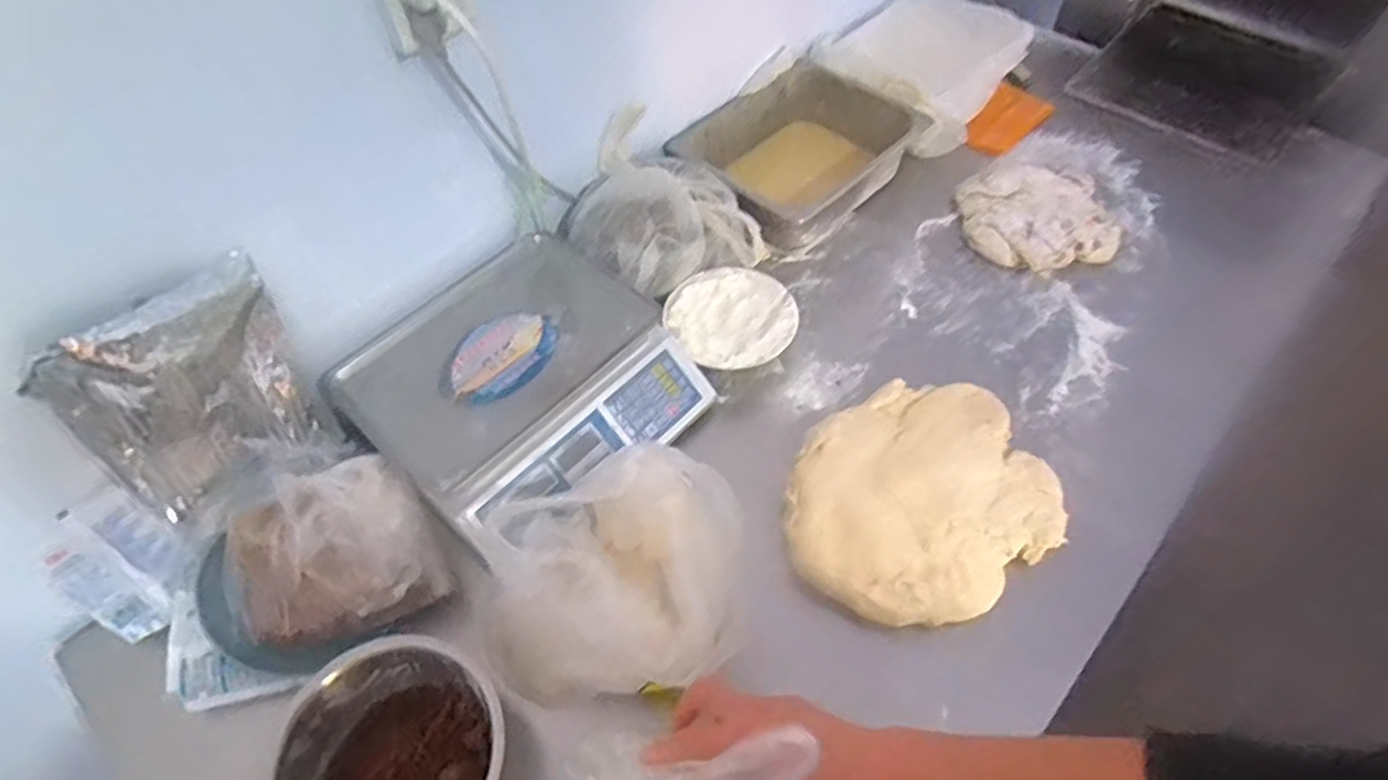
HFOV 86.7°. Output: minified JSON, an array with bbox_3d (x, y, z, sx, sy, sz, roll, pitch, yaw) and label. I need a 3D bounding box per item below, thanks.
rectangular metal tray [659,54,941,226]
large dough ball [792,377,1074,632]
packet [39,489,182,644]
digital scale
[{"bbox_3d":[0.143,-0.375,1.134,0.268,0.097,0.342,37,64,25],"label":"rectangular metal tray"},{"bbox_3d":[0.253,0.116,0.822,0.314,0.064,0.259,-33,60,-19],"label":"large dough ball"},{"bbox_3d":[-0.589,0.182,0.757,0.108,0.143,0.022,-39,17,-9],"label":"packet"},{"bbox_3d":[-0.217,-0.018,0.877,0.342,0.098,0.330,37,64,25],"label":"digital scale"}]

